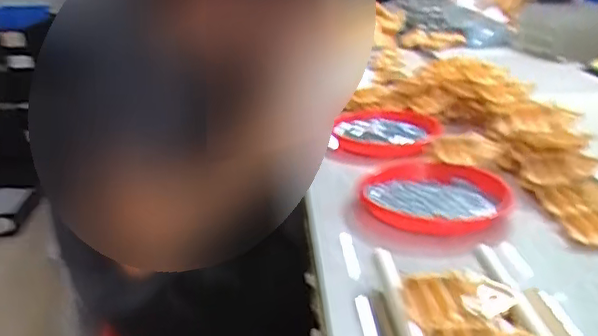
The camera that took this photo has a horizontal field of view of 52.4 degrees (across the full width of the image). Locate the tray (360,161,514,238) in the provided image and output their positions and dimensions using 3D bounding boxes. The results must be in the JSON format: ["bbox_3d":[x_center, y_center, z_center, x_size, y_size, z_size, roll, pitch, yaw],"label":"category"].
[{"bbox_3d":[0.184,0.033,0.830,0.188,0.036,0.198,-1,23,0],"label":"tray"}]

